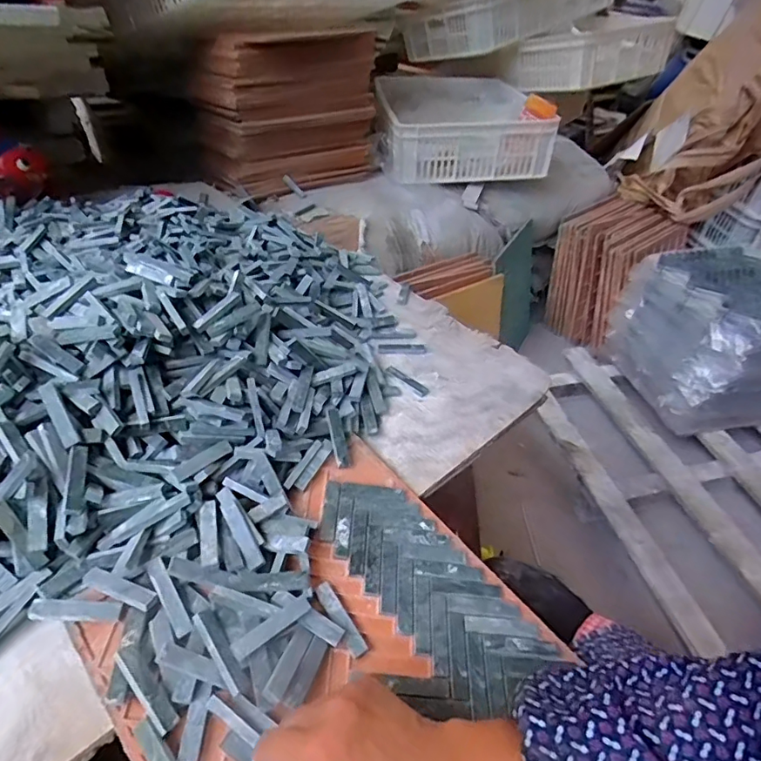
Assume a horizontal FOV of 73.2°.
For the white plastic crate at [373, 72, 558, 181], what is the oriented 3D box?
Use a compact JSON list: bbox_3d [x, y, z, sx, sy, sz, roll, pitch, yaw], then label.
[{"bbox_3d":[0.197,-0.689,1.391,0.413,0.143,0.477,-1,41,-8],"label":"white plastic crate"}]

